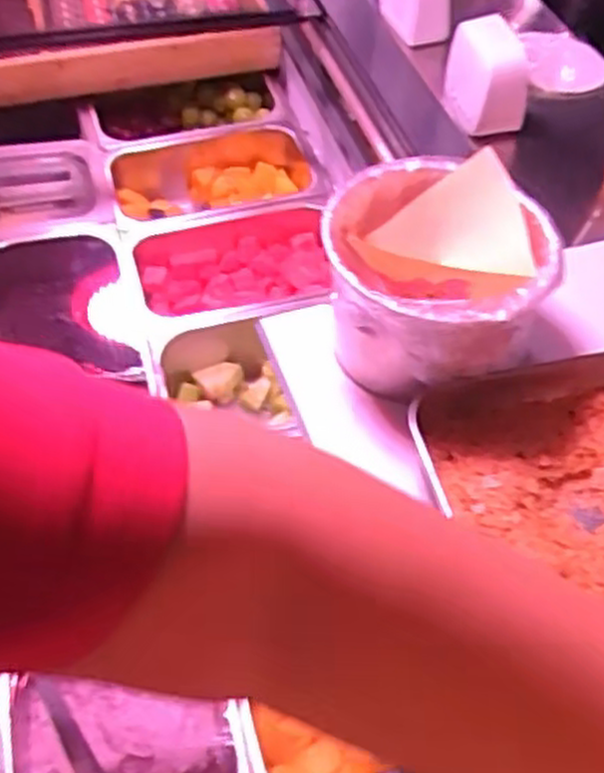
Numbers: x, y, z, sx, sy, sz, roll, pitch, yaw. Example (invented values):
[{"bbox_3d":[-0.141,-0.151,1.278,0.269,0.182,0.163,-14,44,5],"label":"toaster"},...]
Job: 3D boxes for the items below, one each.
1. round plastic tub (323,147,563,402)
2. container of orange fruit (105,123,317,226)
[{"bbox_3d":[0.095,-0.076,0.581,0.152,0.103,0.157,1,53,-2],"label":"round plastic tub"},{"bbox_3d":[-0.110,-0.254,1.041,0.266,0.086,0.165,-13,55,-12],"label":"container of orange fruit"}]

